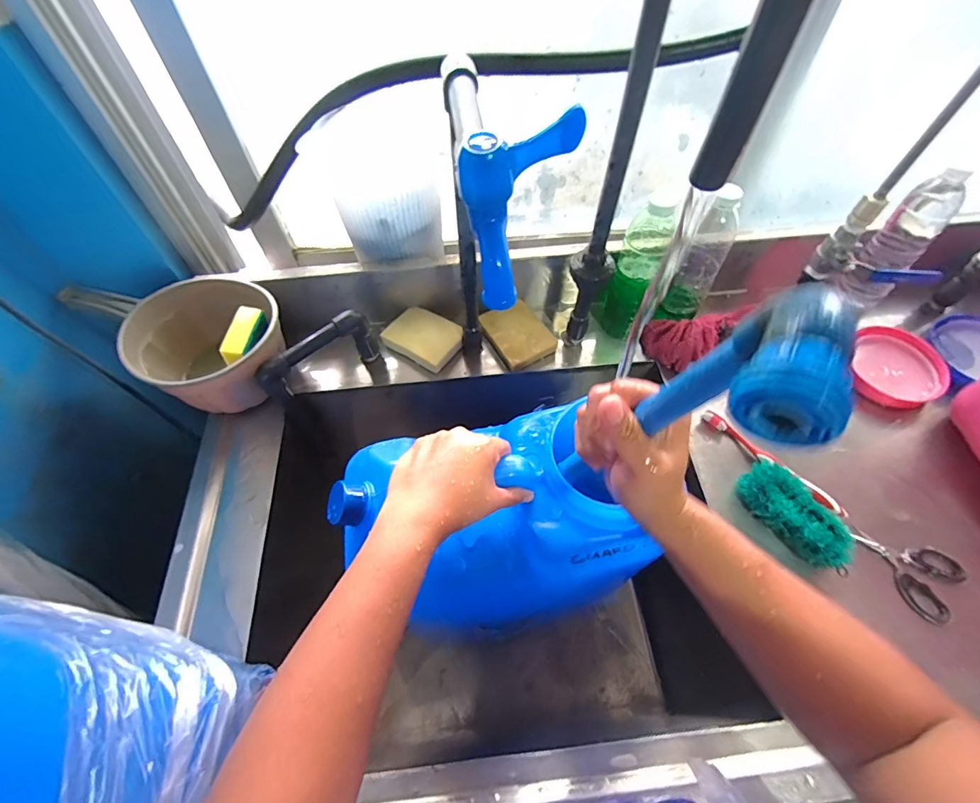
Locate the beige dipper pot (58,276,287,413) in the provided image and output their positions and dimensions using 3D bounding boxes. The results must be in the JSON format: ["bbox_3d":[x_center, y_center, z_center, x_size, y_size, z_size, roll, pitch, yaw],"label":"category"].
[{"bbox_3d":[-0.394,-0.083,0.610,0.271,0.117,0.166,27,61,17],"label":"beige dipper pot"}]

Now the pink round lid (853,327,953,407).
[{"bbox_3d":[0.554,-0.047,0.611,0.104,0.026,0.111,0,57,0],"label":"pink round lid"}]

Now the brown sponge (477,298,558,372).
[{"bbox_3d":[0.039,-0.099,0.651,0.082,0.025,0.097,-28,61,-17],"label":"brown sponge"}]

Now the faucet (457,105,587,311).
[{"bbox_3d":[0.013,-0.107,0.252,0.041,0.083,0.066,37,64,21],"label":"faucet"}]

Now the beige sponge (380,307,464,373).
[{"bbox_3d":[-0.095,-0.093,0.648,0.103,0.028,0.070,29,62,17],"label":"beige sponge"}]

